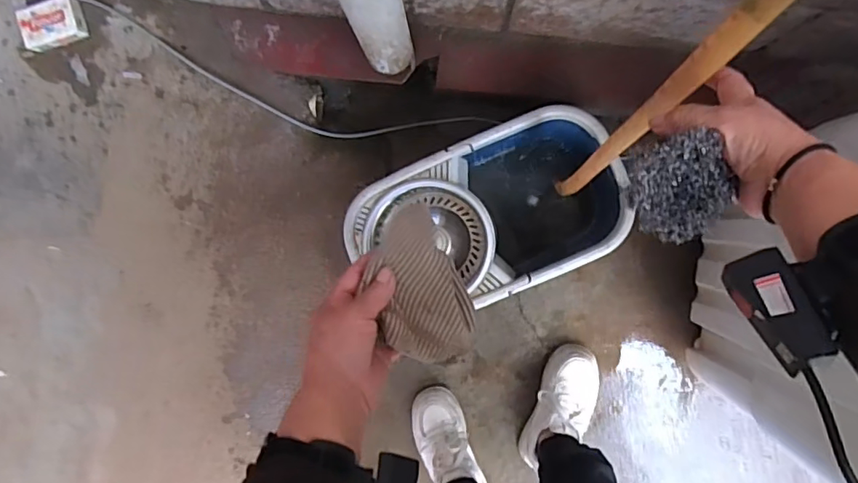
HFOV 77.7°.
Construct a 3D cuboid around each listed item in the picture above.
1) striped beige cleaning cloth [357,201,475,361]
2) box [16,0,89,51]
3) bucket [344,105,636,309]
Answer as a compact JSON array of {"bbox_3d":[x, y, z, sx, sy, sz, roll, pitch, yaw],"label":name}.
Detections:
[{"bbox_3d":[-0.009,0.038,0.435,0.069,0.034,0.129,-21,92,4],"label":"striped beige cleaning cloth"},{"bbox_3d":[-0.644,-0.372,0.909,0.113,0.022,0.073,-14,92,4],"label":"box"},{"bbox_3d":[0.098,-0.043,0.936,0.437,0.202,0.255,-24,92,4],"label":"bucket"}]

